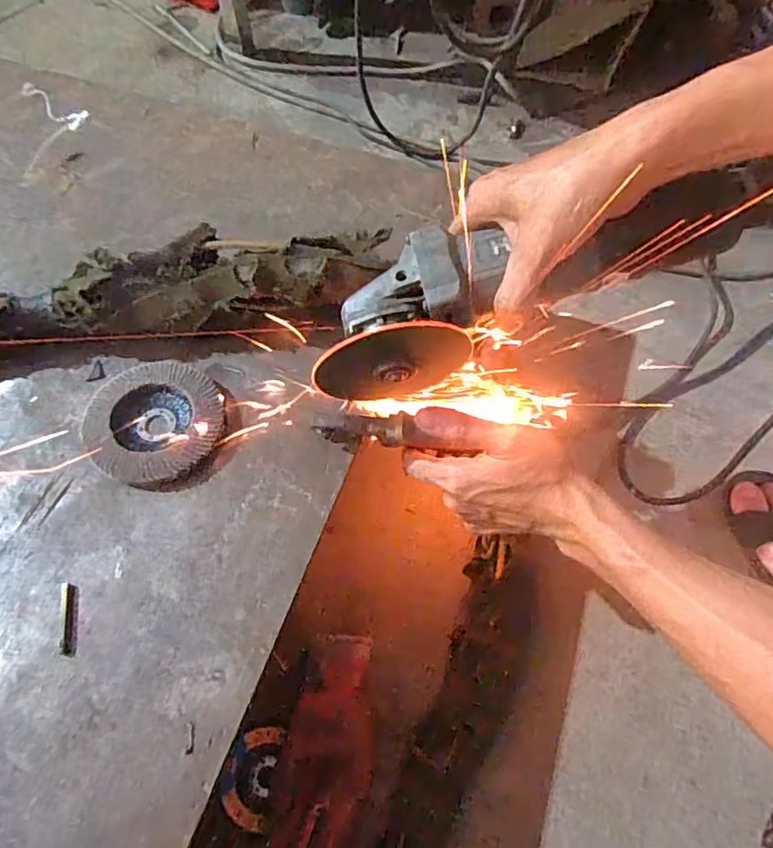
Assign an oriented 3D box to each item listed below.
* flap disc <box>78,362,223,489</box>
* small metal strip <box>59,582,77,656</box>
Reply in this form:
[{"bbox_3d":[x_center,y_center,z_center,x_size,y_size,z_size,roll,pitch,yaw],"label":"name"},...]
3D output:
[{"bbox_3d":[-0.168,-0.003,0.430,0.097,0.013,0.097,1,61,-1],"label":"flap disc"},{"bbox_3d":[-0.198,0.120,0.367,0.009,0.004,0.046,-12,62,-8],"label":"small metal strip"}]

